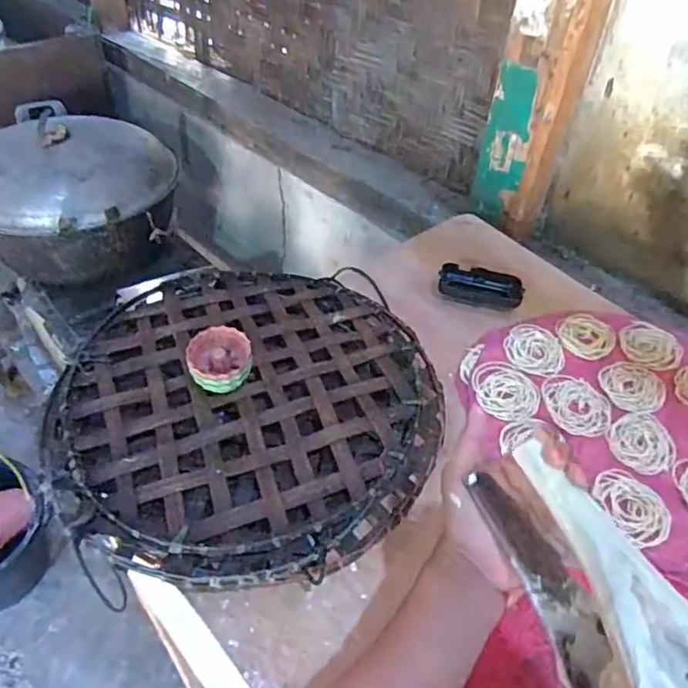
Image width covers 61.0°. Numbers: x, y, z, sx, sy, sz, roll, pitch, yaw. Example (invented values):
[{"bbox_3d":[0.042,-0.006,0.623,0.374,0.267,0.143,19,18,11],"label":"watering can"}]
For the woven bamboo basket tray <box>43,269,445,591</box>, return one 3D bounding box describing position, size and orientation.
[{"bbox_3d":[-0.094,0.056,0.612,0.373,0.038,0.375,-3,46,-6],"label":"woven bamboo basket tray"}]

